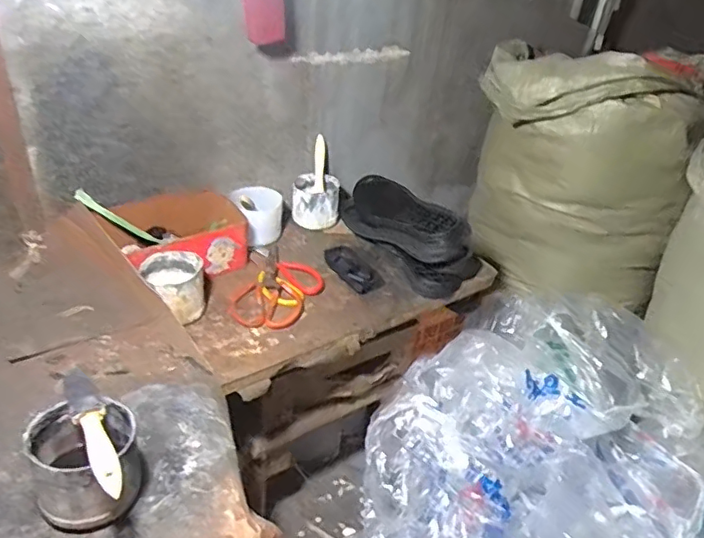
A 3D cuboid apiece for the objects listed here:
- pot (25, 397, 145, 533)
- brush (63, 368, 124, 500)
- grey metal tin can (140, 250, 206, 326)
[{"bbox_3d":[-0.252,0.181,0.540,0.095,0.093,0.094,-1,35,-10],"label":"pot"},{"bbox_3d":[-0.233,0.142,0.518,0.026,0.018,0.143,-17,40,-30],"label":"brush"},{"bbox_3d":[-0.250,0.029,0.826,0.083,0.072,0.095,-14,39,-26],"label":"grey metal tin can"}]

